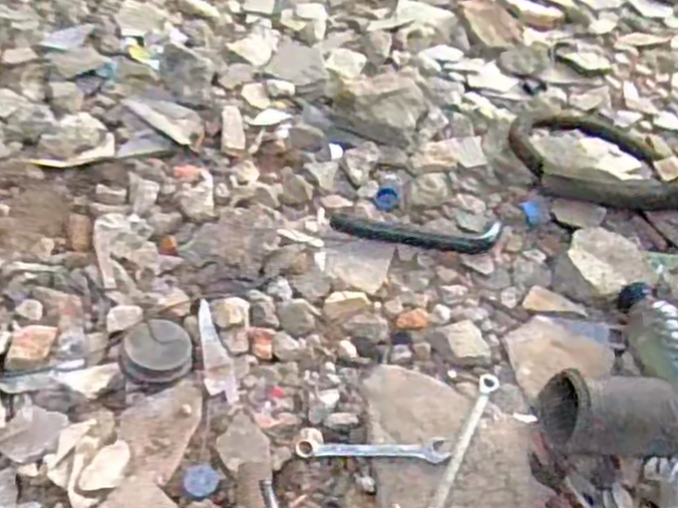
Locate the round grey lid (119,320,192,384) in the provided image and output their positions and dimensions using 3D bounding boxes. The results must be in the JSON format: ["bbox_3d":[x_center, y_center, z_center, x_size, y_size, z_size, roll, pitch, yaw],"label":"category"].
[{"bbox_3d":[-0.192,0.103,0.747,0.072,0.033,0.070,3,50,-4],"label":"round grey lid"}]

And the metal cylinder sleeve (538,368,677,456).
[{"bbox_3d":[0.270,0.158,0.693,0.133,0.068,0.075,5,50,-1],"label":"metal cylinder sleeve"}]

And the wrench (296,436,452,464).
[{"bbox_3d":[0.033,0.192,0.703,0.147,0.019,0.026,5,50,-1],"label":"wrench"}]

